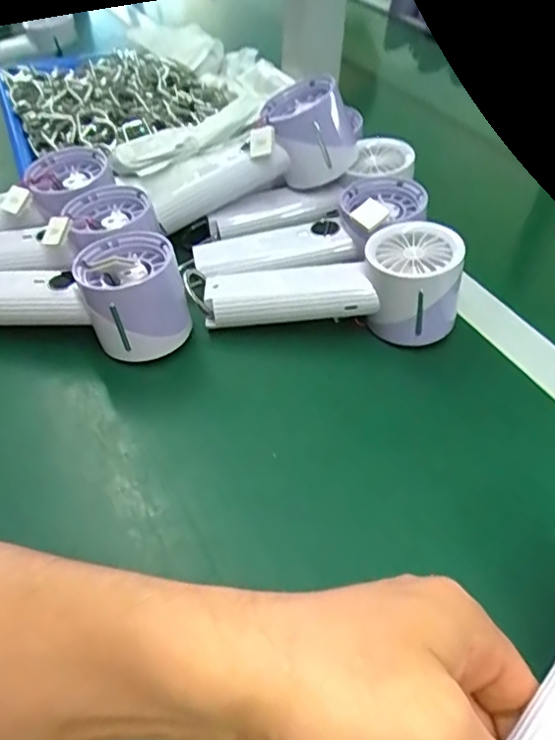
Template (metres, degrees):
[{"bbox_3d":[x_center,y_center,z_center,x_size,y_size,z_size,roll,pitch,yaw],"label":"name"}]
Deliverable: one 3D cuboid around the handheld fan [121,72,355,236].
[{"bbox_3d":[-0.025,-0.164,0.464,0.169,0.057,0.075,-19,44,12],"label":"handheld fan"}]

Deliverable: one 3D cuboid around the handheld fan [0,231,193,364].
[{"bbox_3d":[-0.151,-0.055,0.386,0.188,0.060,0.062,10,45,5],"label":"handheld fan"}]

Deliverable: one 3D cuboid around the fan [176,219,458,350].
[{"bbox_3d":[0.034,-0.052,0.406,0.179,0.064,0.058,-5,44,9],"label":"fan"}]

